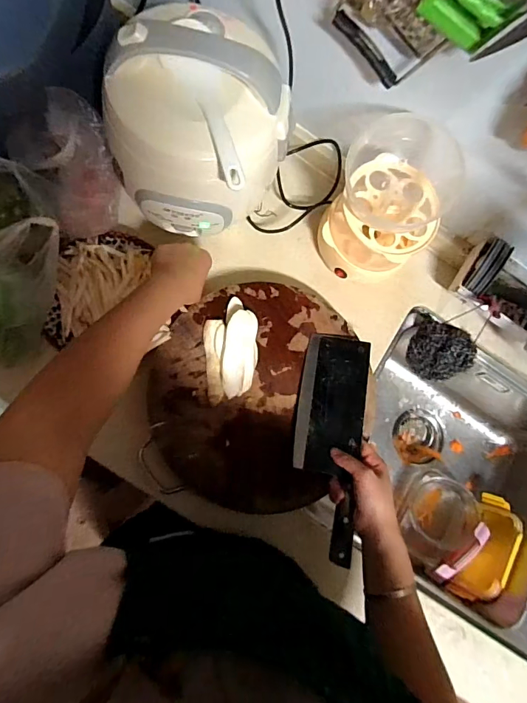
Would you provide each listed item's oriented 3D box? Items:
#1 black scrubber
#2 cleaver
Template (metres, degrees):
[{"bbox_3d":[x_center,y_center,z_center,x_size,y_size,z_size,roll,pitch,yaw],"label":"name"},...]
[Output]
[{"bbox_3d":[0.297,-0.002,0.703,0.096,0.062,0.095,20,78,-6],"label":"black scrubber"},{"bbox_3d":[0.093,0.123,0.568,0.096,0.021,0.294,5,74,-4],"label":"cleaver"}]

